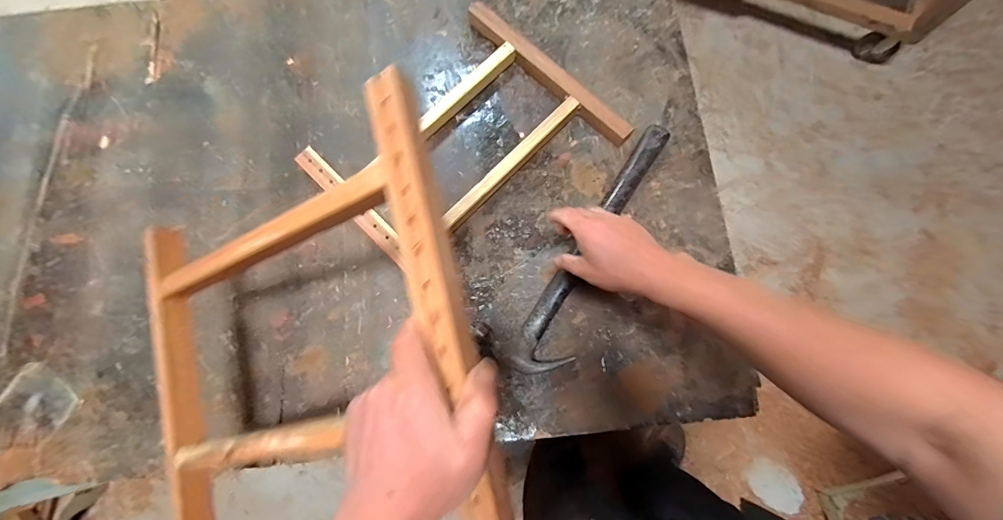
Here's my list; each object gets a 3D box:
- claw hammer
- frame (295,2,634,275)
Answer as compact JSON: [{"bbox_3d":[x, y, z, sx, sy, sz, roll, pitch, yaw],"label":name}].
[{"bbox_3d":[0.124,-0.021,0.592,0.124,0.027,0.407,35,81,7],"label":"claw hammer"},{"bbox_3d":[-0.054,-0.175,0.633,0.328,0.043,0.387,44,80,9],"label":"frame"}]

